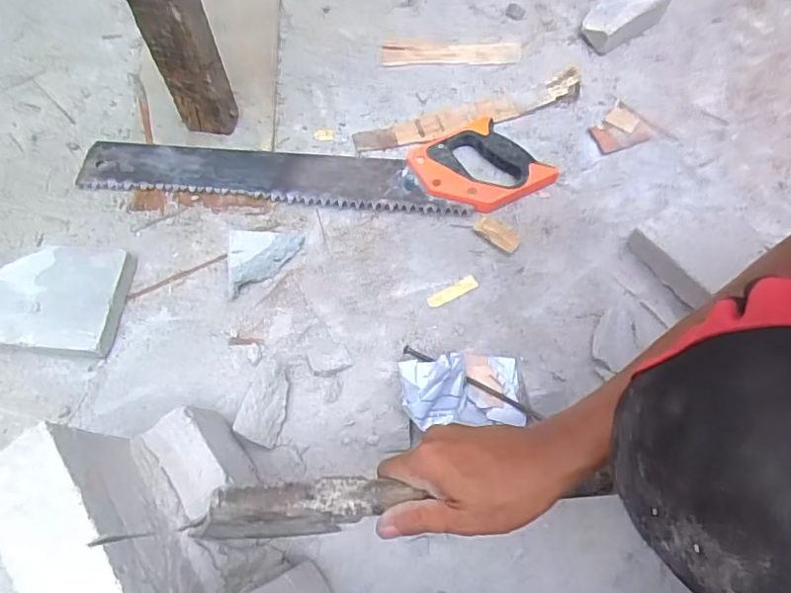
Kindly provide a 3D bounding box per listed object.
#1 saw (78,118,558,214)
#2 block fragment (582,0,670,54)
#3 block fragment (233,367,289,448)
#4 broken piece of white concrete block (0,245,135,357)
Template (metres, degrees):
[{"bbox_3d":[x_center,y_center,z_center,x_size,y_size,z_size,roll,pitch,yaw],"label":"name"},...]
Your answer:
[{"bbox_3d":[-0.101,-0.152,0.688,0.550,0.025,0.110,0,66,1],"label":"saw"},{"bbox_3d":[0.307,-0.376,0.768,0.129,0.042,0.060,-29,68,-12],"label":"block fragment"},{"bbox_3d":[-0.129,0.106,0.566,0.045,0.022,0.072,32,64,-29],"label":"block fragment"},{"bbox_3d":[-0.369,0.002,0.616,0.149,0.028,0.117,4,66,3],"label":"broken piece of white concrete block"}]

